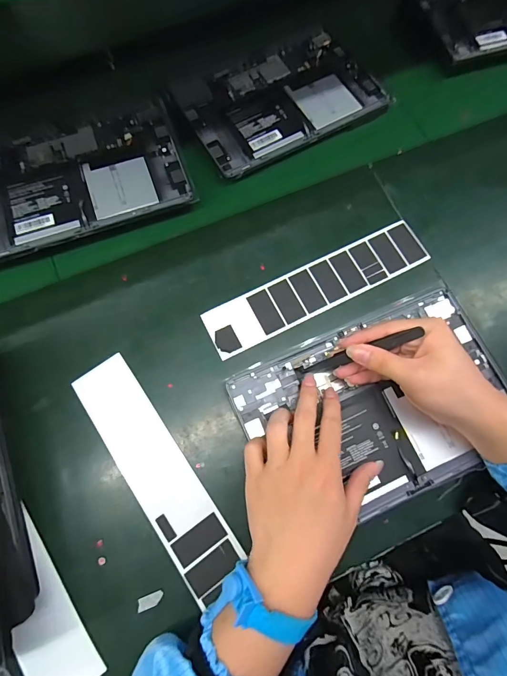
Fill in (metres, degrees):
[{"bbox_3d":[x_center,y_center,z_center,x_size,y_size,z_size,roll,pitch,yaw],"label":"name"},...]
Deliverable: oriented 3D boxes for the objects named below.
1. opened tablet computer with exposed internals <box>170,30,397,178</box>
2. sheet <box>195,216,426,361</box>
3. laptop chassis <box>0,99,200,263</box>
[{"bbox_3d":[0.035,-0.318,0.482,0.244,0.007,0.164,-29,77,-9],"label":"opened tablet computer with exposed internals"},{"bbox_3d":[0.073,-0.059,0.414,0.263,0.004,0.057,-26,77,-7],"label":"sheet"},{"bbox_3d":[-0.209,-0.188,0.435,0.256,0.012,0.161,-17,75,-6],"label":"laptop chassis"}]

